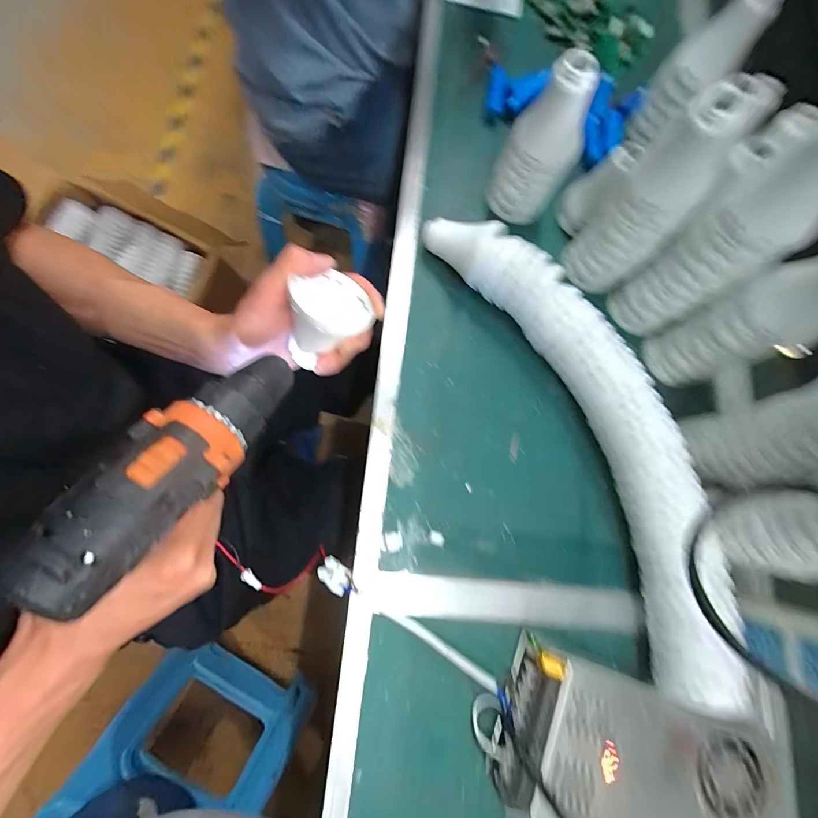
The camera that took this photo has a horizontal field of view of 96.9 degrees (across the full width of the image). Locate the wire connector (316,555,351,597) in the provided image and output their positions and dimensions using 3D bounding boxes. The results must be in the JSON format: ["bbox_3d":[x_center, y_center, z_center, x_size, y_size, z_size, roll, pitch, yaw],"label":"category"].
[{"bbox_3d":[-0.068,0.153,0.333,0.032,0.006,0.023,28,65,23],"label":"wire connector"}]

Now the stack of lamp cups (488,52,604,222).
[{"bbox_3d":[0.139,-0.279,0.381,0.078,0.152,0.083,25,76,0],"label":"stack of lamp cups"}]

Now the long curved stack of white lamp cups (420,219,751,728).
[{"bbox_3d":[0.172,0.005,0.348,0.120,0.068,0.504,-22,80,-10],"label":"long curved stack of white lamp cups"}]

